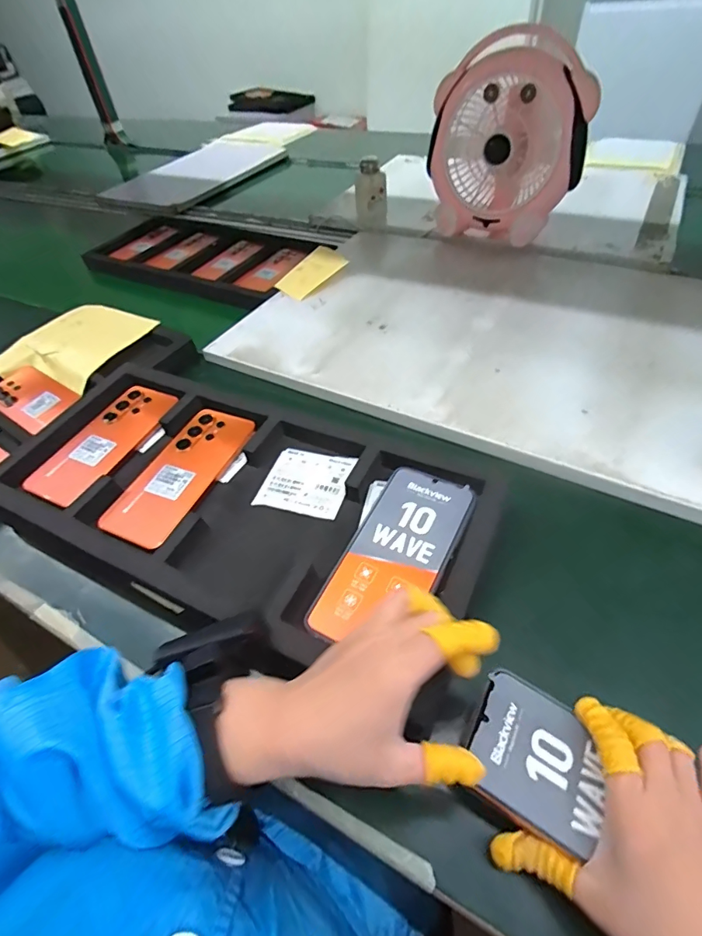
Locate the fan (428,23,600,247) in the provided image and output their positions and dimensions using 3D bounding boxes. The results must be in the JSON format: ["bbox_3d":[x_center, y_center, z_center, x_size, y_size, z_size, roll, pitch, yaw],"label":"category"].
[{"bbox_3d":[0.258,-0.531,0.752,0.247,0.258,0.135,18,53,20],"label":"fan"}]

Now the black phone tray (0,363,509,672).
[{"bbox_3d":[-0.122,0.025,0.434,0.483,0.033,0.231,21,55,22],"label":"black phone tray"}]

